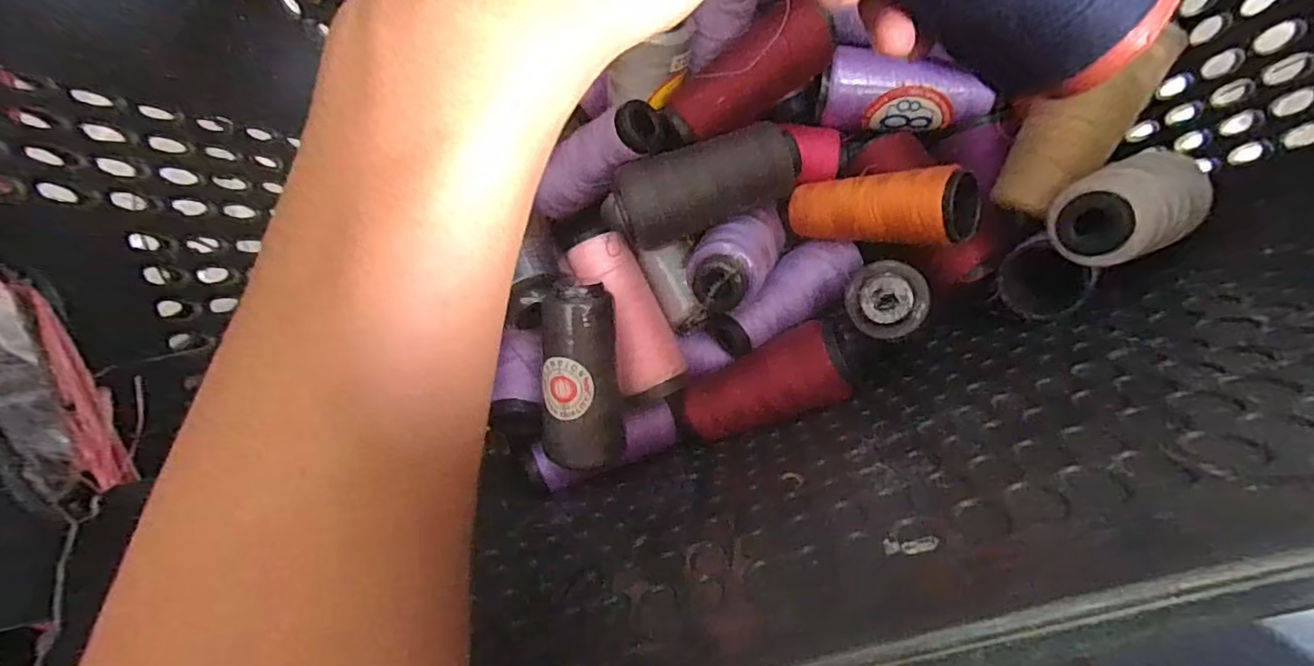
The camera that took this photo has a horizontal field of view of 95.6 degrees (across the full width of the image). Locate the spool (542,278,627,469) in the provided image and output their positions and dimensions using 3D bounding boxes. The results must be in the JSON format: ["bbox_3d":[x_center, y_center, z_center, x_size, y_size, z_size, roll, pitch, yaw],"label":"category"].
[{"bbox_3d":[-0.045,0.027,0.367,0.043,0.045,0.112,-2,93,7],"label":"spool"}]

